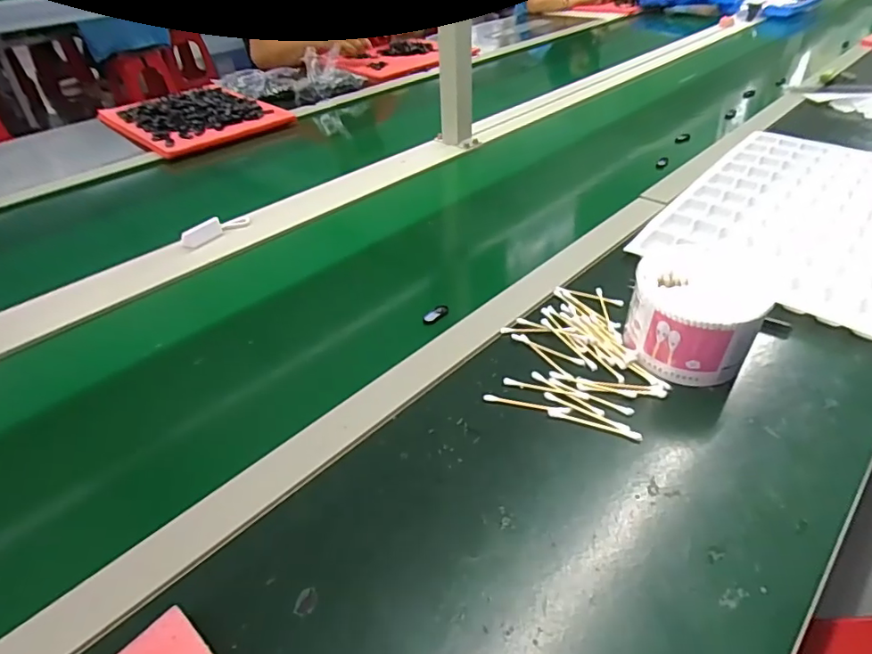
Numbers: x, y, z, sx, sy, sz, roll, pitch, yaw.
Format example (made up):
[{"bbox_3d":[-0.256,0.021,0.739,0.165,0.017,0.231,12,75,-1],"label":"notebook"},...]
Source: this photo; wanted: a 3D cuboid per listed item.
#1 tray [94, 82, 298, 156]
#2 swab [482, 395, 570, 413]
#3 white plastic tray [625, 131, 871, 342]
[{"bbox_3d":[-0.482,-0.417,1.047,0.316,0.029,0.264,29,50,32],"label":"tray"},{"bbox_3d":[0.076,0.065,0.447,0.072,0.004,0.008,9,42,14],"label":"swab"},{"bbox_3d":[0.503,-0.144,0.667,0.323,0.017,0.477,28,49,31],"label":"white plastic tray"}]

